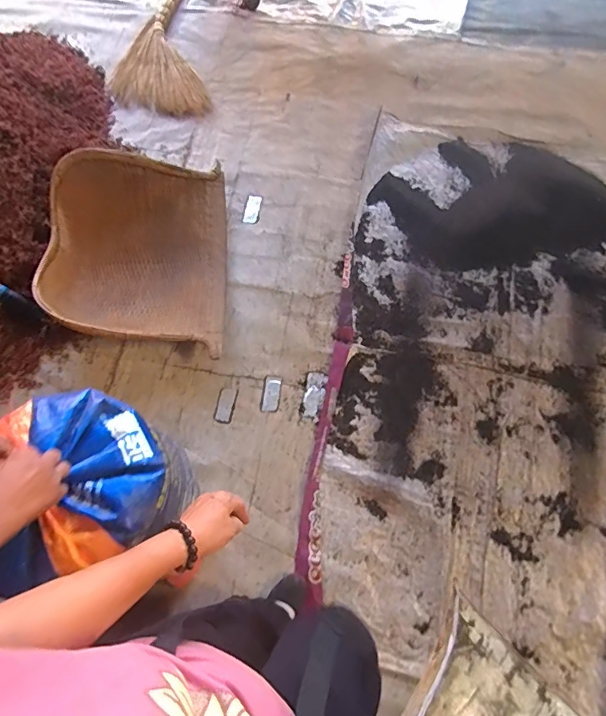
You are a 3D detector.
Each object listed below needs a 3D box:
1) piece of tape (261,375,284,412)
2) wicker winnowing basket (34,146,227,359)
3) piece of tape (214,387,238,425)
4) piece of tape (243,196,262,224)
[{"bbox_3d":[-0.097,0.112,1.406,0.055,0.008,0.116,8,72,4],"label":"piece of tape"},{"bbox_3d":[-0.533,-0.341,1.475,0.530,0.206,0.661,-2,71,1],"label":"wicker winnowing basket"},{"bbox_3d":[-0.237,0.147,1.399,0.051,0.009,0.107,12,72,5],"label":"piece of tape"},{"bbox_3d":[-0.182,-0.534,1.634,0.053,0.007,0.111,9,78,-5],"label":"piece of tape"}]

